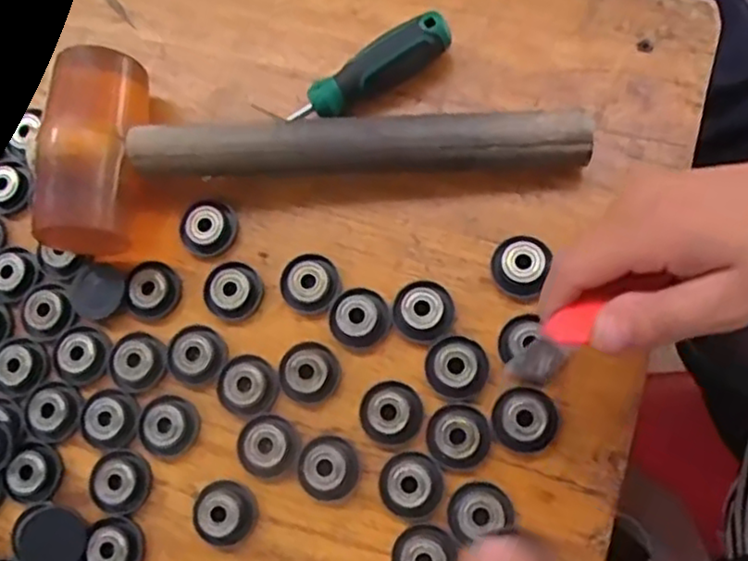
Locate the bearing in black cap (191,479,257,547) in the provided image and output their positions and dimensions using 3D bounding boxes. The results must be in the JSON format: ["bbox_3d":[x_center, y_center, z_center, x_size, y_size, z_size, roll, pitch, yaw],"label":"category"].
[{"bbox_3d":[-0.078,0.120,0.360,0.030,0.015,0.031,-2,77,8],"label":"bearing in black cap"}]

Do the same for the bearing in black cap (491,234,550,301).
[{"bbox_3d":[0.077,-0.009,0.367,0.029,0.016,0.032,21,81,12],"label":"bearing in black cap"}]

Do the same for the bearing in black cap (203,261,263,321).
[{"bbox_3d":[-0.080,0.005,0.391,0.033,0.013,0.031,-2,77,8],"label":"bearing in black cap"}]

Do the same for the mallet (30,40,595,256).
[{"bbox_3d":[-0.035,-0.079,0.385,0.292,0.062,0.115,-4,77,7],"label":"mallet"}]

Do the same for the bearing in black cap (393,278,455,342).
[{"bbox_3d":[0.026,0.016,0.369,0.032,0.015,0.032,-2,77,8],"label":"bearing in black cap"}]

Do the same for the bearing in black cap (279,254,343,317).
[{"bbox_3d":[-0.035,0.001,0.382,0.032,0.008,0.033,-2,77,8],"label":"bearing in black cap"}]

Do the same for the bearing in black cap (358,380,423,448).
[{"bbox_3d":[0.009,0.068,0.359,0.032,0.018,0.032,-2,77,8],"label":"bearing in black cap"}]

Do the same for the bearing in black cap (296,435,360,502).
[{"bbox_3d":[-0.023,0.097,0.359,0.031,0.019,0.031,-2,77,8],"label":"bearing in black cap"}]

